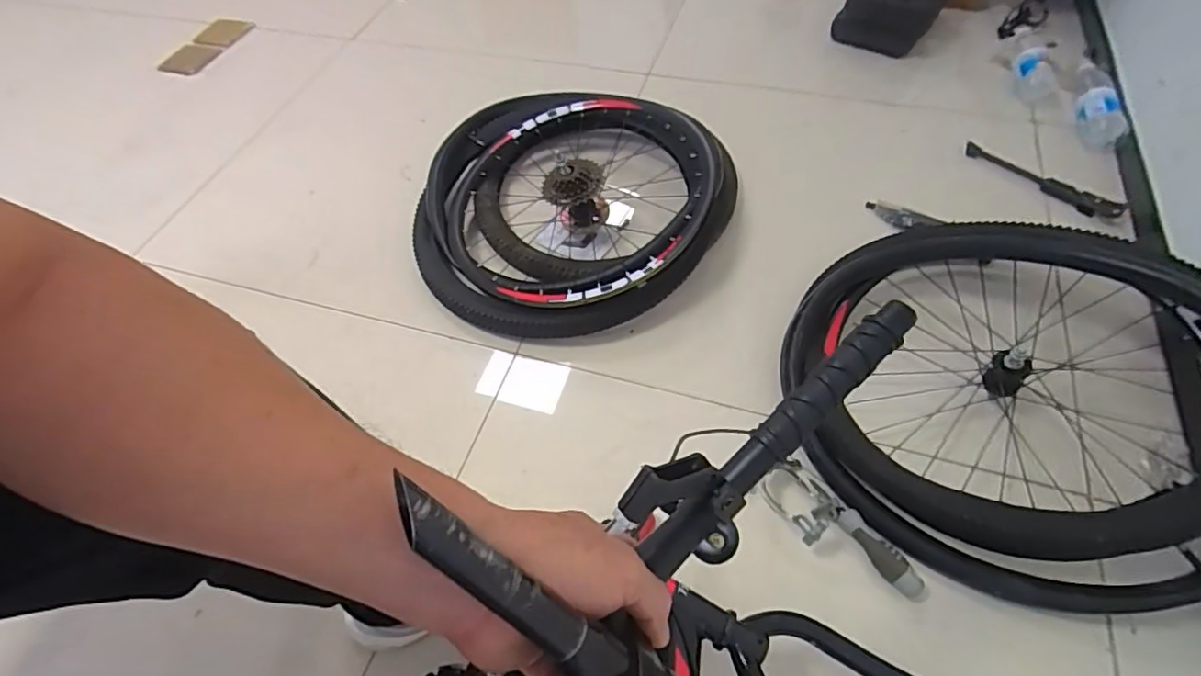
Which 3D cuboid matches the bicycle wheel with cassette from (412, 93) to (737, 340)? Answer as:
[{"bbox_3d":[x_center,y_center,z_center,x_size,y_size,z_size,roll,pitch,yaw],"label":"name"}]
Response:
[{"bbox_3d":[-0.073,-0.231,1.023,0.549,0.149,0.512,-2,55,3],"label":"bicycle wheel with cassette"}]

